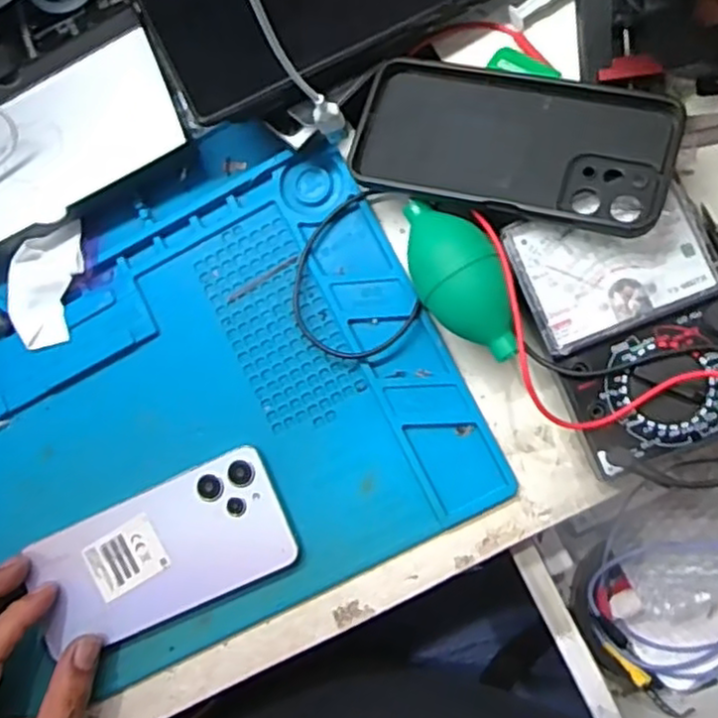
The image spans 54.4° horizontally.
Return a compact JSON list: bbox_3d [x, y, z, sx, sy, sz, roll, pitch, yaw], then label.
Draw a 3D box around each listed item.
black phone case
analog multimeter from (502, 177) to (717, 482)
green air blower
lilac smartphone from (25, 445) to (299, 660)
[{"bbox_3d":[0.086,-0.125,0.391,0.169,0.016,0.091,17,80,19],"label":"black phone case"},{"bbox_3d":[0.152,-0.014,0.385,0.106,0.038,0.149,-20,84,6],"label":"analog multimeter"},{"bbox_3d":[0.057,-0.045,0.398,0.045,0.044,0.100,-26,83,5],"label":"green air blower"},{"bbox_3d":[-0.123,0.120,0.430,0.163,0.009,0.077,-25,83,8],"label":"lilac smartphone"}]

